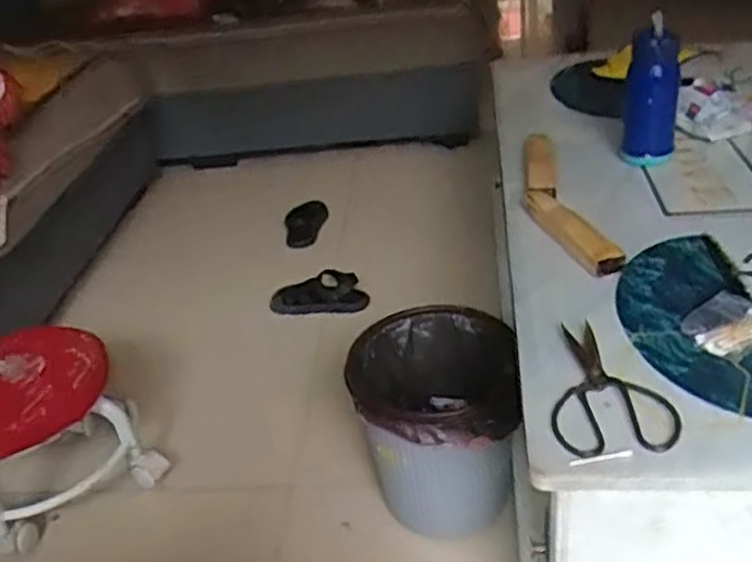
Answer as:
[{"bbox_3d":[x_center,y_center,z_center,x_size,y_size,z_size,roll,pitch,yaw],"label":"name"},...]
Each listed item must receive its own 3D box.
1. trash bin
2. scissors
[{"bbox_3d":[0.091,0.224,1.096,0.218,0.273,0.255,-8,32,-1],"label":"trash bin"},{"bbox_3d":[0.227,0.103,0.748,0.117,0.008,0.183,-5,32,4],"label":"scissors"}]

